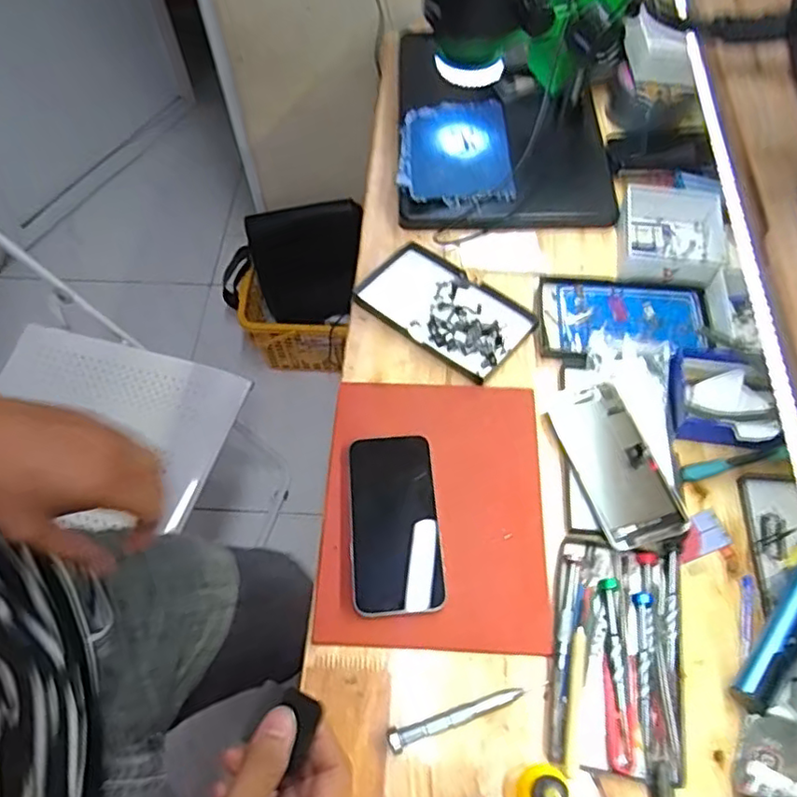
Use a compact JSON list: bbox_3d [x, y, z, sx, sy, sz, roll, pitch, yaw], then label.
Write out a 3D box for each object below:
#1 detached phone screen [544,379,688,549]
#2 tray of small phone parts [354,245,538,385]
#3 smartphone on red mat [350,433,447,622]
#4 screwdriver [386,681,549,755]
[{"bbox_3d":[0.198,0.060,0.582,0.072,0.011,0.153,-15,61,-6],"label":"detached phone screen"},{"bbox_3d":[0.050,-0.097,0.678,0.172,0.009,0.103,35,68,20],"label":"tray of small phone parts"},{"bbox_3d":[-0.005,0.108,0.564,0.079,0.014,0.160,-5,60,0],"label":"smartphone on red mat"},{"bbox_3d":[0.054,0.240,0.487,0.126,0.014,0.016,-17,61,-6],"label":"screwdriver"}]

